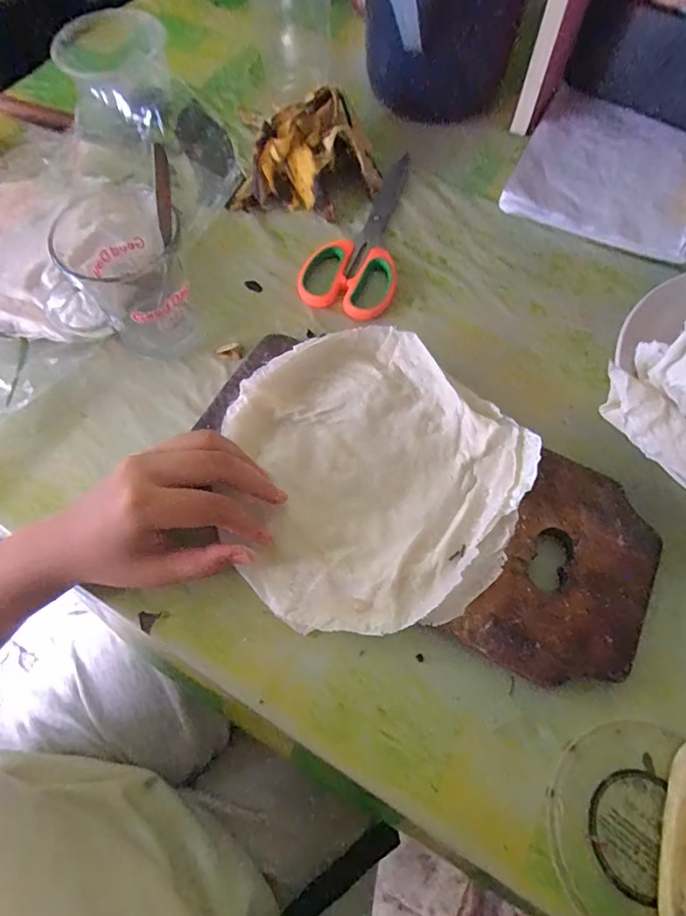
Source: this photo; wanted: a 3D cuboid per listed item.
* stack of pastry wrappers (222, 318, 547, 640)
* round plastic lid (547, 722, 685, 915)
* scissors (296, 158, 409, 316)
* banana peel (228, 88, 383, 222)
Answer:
[{"bbox_3d":[0.016,0.010,0.316,0.186,0.022,0.190,-40,72,-15],"label":"stack of pastry wrappers"},{"bbox_3d":[0.156,0.191,0.250,0.099,0.008,0.097,0,65,0],"label":"round plastic lid"},{"bbox_3d":[0.026,-0.205,0.428,0.075,0.012,0.198,17,67,8],"label":"scissors"},{"bbox_3d":[-0.026,-0.274,0.440,0.120,0.041,0.125,8,66,4],"label":"banana peel"}]

